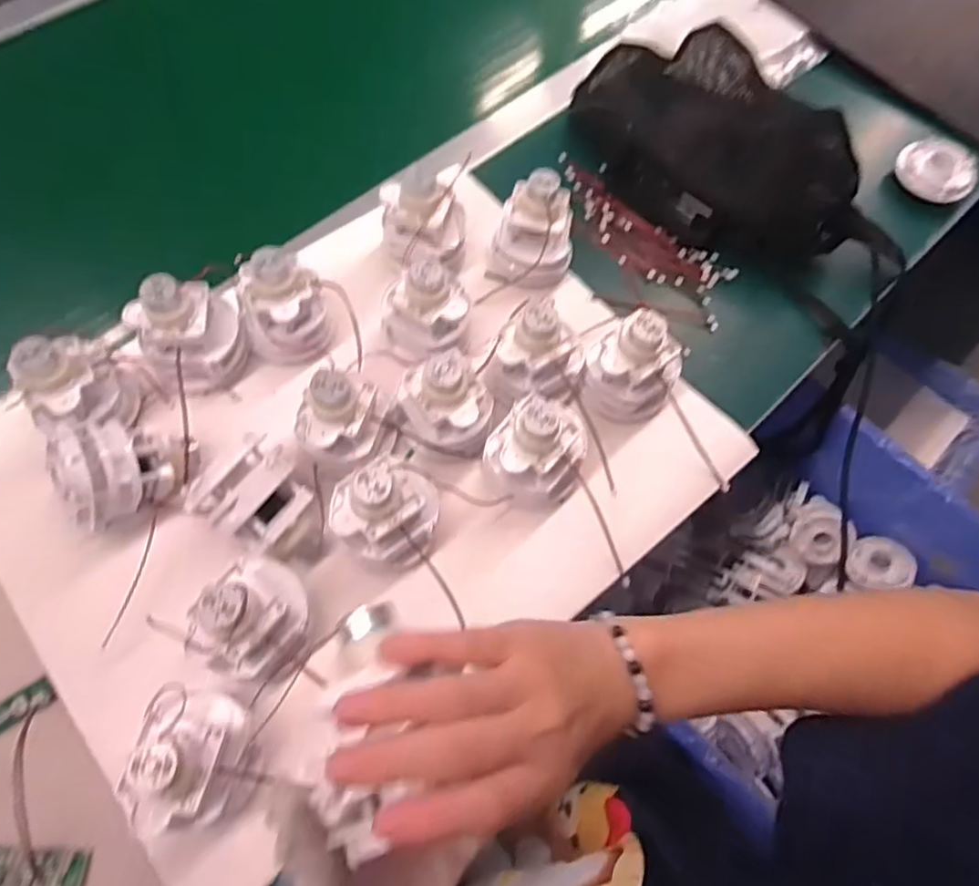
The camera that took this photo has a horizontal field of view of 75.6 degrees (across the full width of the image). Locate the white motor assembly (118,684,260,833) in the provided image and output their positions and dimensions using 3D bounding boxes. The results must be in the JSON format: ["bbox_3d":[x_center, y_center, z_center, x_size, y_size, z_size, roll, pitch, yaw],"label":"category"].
[{"bbox_3d":[-0.162,0.171,0.341,0.048,0.069,0.068,5,66,2],"label":"white motor assembly"}]

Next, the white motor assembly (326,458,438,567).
[{"bbox_3d":[-0.066,0.046,0.406,0.064,0.077,0.051,-6,66,-3],"label":"white motor assembly"}]

